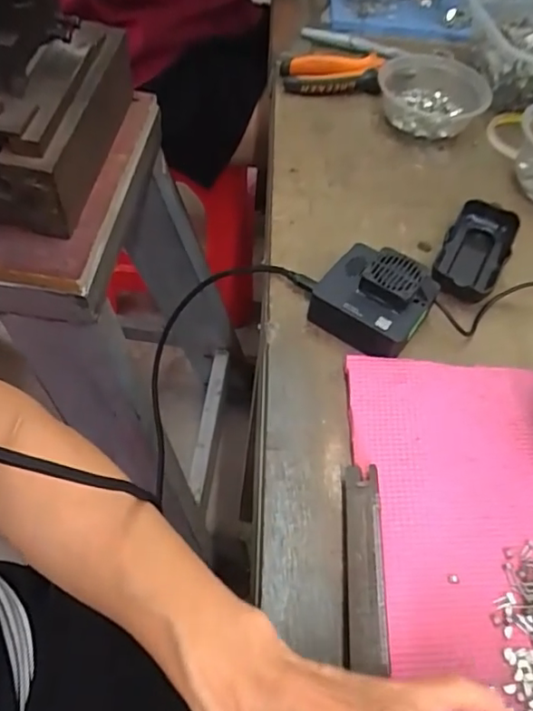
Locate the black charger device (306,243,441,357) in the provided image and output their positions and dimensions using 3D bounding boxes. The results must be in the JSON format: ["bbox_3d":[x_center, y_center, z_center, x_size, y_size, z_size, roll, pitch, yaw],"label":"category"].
[{"bbox_3d":[0.082,-0.046,0.436,0.079,0.042,0.071,34,59,17],"label":"black charger device"}]

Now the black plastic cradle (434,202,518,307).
[{"bbox_3d":[0.180,-0.089,0.495,0.052,0.028,0.109,27,57,12],"label":"black plastic cradle"}]

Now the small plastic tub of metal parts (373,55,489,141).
[{"bbox_3d":[0.180,-0.279,0.607,0.118,0.039,0.115,3,56,-4],"label":"small plastic tub of metal parts"}]

